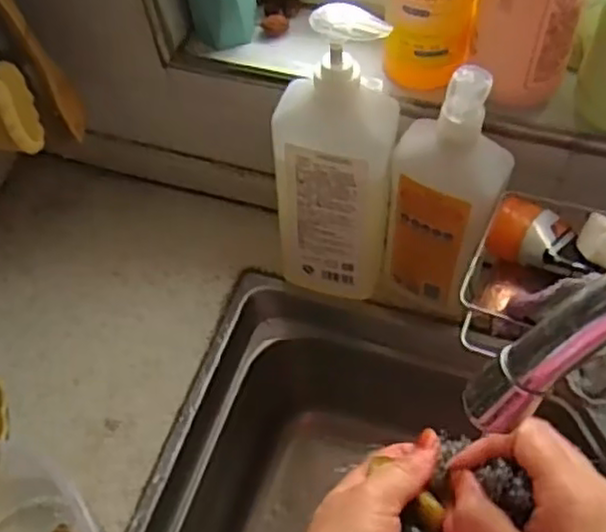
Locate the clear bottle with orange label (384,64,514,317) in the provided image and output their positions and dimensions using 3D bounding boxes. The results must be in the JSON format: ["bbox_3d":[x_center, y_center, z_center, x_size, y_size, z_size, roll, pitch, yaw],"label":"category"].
[{"bbox_3d":[0.113,-0.048,0.576,0.088,0.257,0.054,23,63,16],"label":"clear bottle with orange label"}]

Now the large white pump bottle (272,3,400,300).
[{"bbox_3d":[0.025,-0.072,0.592,0.094,0.288,0.074,8,59,8],"label":"large white pump bottle"}]

